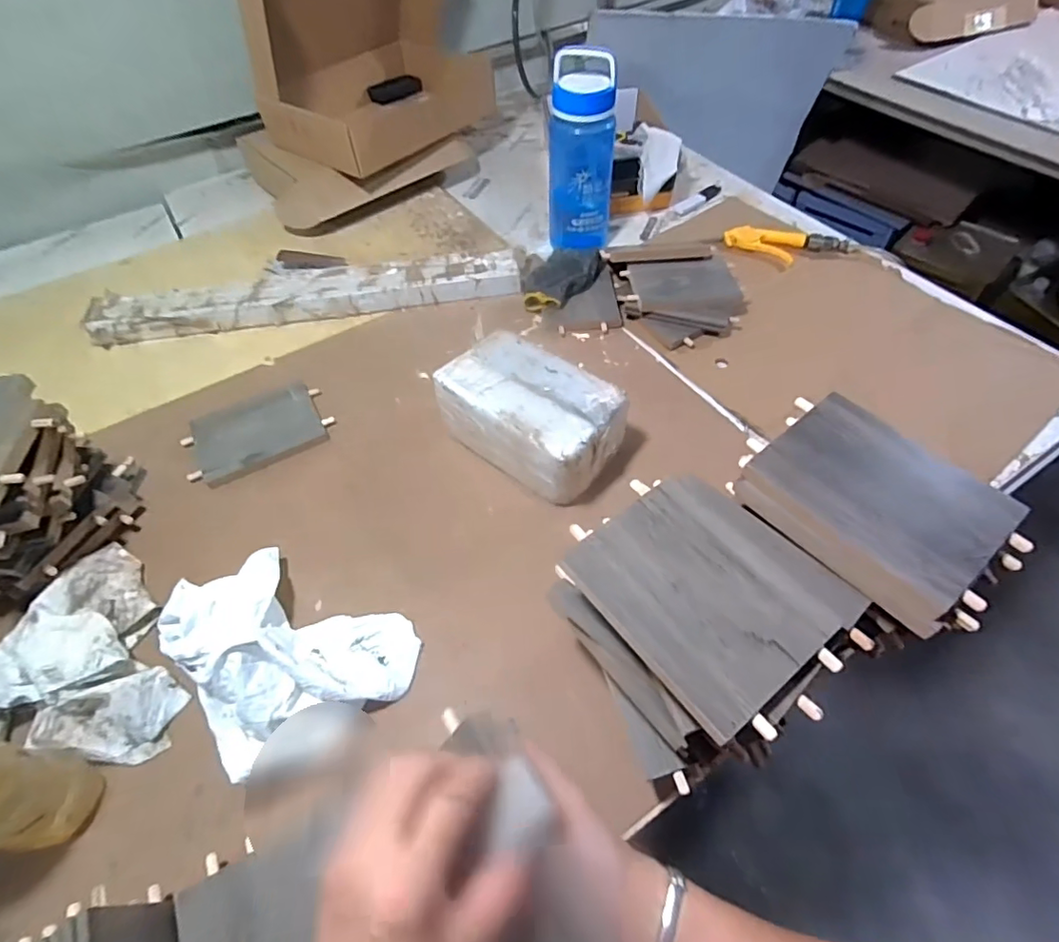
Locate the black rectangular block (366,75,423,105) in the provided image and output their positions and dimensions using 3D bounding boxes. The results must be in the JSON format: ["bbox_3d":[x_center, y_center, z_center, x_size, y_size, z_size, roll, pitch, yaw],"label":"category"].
[{"bbox_3d":[-0.285,-0.808,1.162,0.111,0.029,0.040,-36,61,-21],"label":"black rectangular block"}]

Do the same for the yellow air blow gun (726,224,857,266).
[{"bbox_3d":[0.446,-0.389,0.947,0.209,0.023,0.079,15,57,13],"label":"yellow air blow gun"}]

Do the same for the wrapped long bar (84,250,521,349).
[{"bbox_3d":[-0.346,-0.281,0.869,0.650,0.041,0.089,-9,55,-3],"label":"wrapped long bar"}]

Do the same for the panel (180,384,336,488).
[{"bbox_3d":[-0.354,-0.051,0.716,0.172,0.018,0.122,-26,58,-15],"label":"panel"}]

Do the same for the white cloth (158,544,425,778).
[{"bbox_3d":[-0.239,0.150,0.518,0.187,0.085,0.226,-39,62,-22],"label":"white cloth"}]

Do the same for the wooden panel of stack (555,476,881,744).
[{"bbox_3d":[0.121,0.074,0.377,0.140,0.013,0.154,-33,60,-19],"label":"wooden panel of stack"}]

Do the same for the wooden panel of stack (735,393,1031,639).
[{"bbox_3d":[0.248,0.020,0.401,0.119,0.027,0.154,-36,61,-21],"label":"wooden panel of stack"}]

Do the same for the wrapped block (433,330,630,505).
[{"bbox_3d":[0.004,-0.065,0.660,0.208,0.105,0.127,35,63,24],"label":"wrapped block"}]

